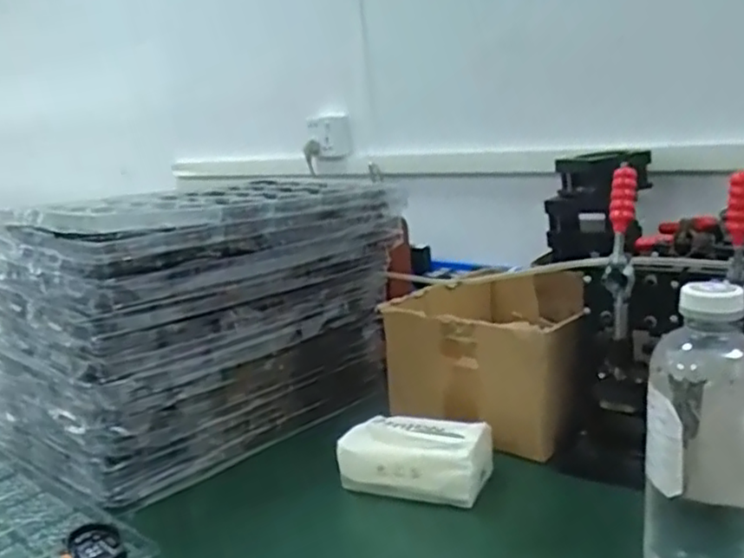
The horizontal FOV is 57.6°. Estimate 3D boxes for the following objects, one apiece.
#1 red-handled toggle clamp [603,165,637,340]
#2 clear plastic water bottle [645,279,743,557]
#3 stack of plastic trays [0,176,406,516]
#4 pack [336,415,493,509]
[{"bbox_3d":[0.240,-0.023,0.654,0.026,0.162,0.039,1,13,20],"label":"red-handled toggle clamp"},{"bbox_3d":[0.249,0.125,0.505,0.085,0.234,0.081,4,13,29],"label":"clear plastic water bottle"},{"bbox_3d":[-0.214,0.043,0.864,0.271,0.284,0.429,7,15,39],"label":"stack of plastic trays"},{"bbox_3d":[0.046,0.184,0.701,0.147,0.057,0.084,2,12,22],"label":"pack"}]

